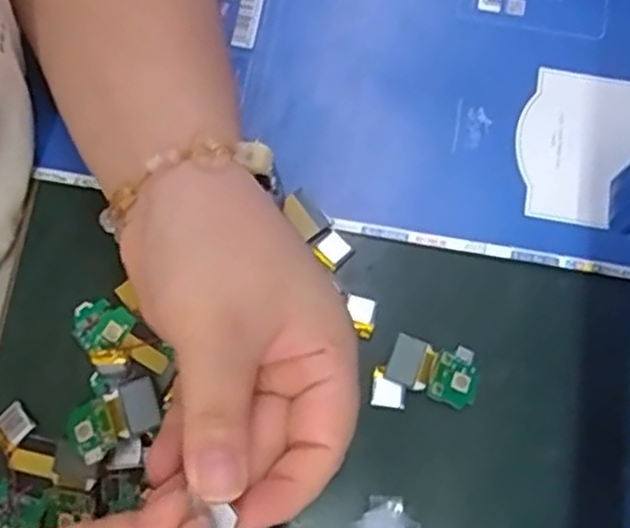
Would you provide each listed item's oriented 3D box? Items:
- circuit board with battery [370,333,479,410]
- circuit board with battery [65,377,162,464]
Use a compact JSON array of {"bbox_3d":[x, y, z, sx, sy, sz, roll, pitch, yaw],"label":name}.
[{"bbox_3d":[0.048,0.049,0.326,0.043,0.008,0.031,11,75,3],"label":"circuit board with battery"},{"bbox_3d":[-0.083,0.063,0.309,0.040,0.007,0.024,-33,64,-9],"label":"circuit board with battery"}]

